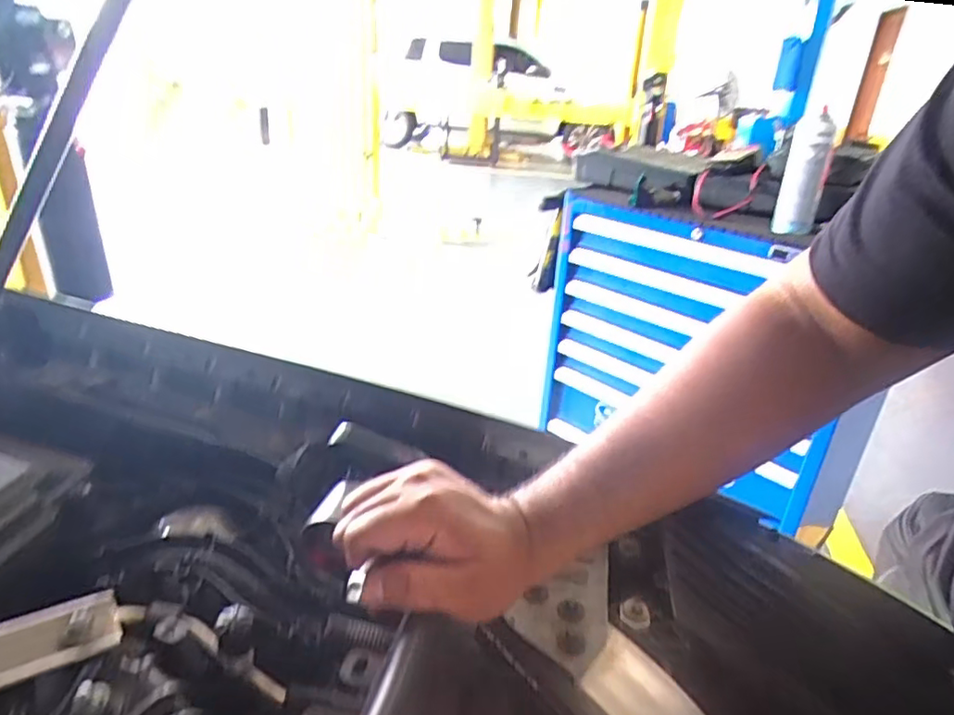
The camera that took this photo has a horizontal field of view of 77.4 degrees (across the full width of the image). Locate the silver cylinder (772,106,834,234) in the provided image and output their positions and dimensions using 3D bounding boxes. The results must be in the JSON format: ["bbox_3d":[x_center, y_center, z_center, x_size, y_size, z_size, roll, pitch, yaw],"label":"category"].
[{"bbox_3d":[0.595,-0.325,1.085,0.074,0.201,0.053,12,26,17],"label":"silver cylinder"}]

